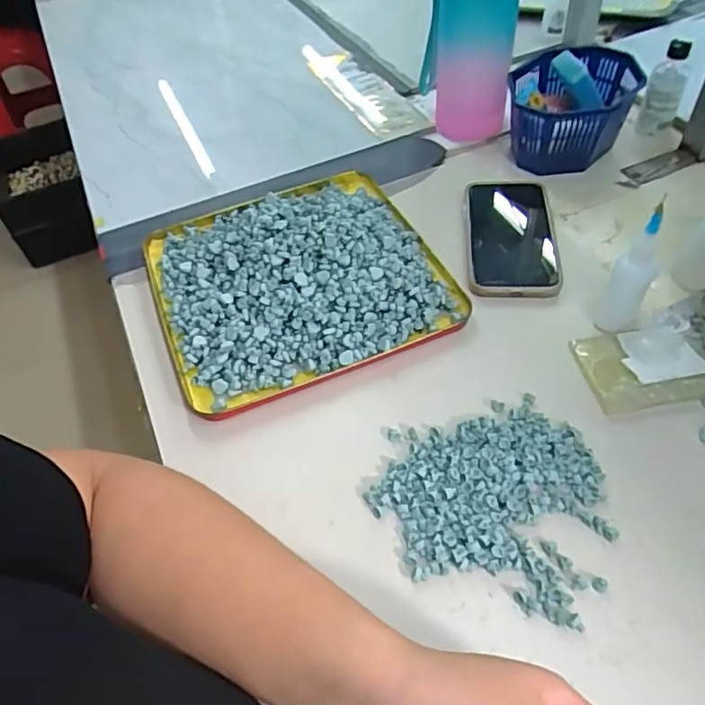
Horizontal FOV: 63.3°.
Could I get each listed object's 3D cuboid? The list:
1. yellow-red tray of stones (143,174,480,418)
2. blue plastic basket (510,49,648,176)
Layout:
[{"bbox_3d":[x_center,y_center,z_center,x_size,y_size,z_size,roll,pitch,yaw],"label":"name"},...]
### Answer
[{"bbox_3d":[-0.052,-0.080,0.504,0.239,0.050,0.240,-20,51,-12],"label":"yellow-red tray of stones"},{"bbox_3d":[0.238,-0.272,0.628,0.125,0.082,0.150,10,51,13],"label":"blue plastic basket"}]

